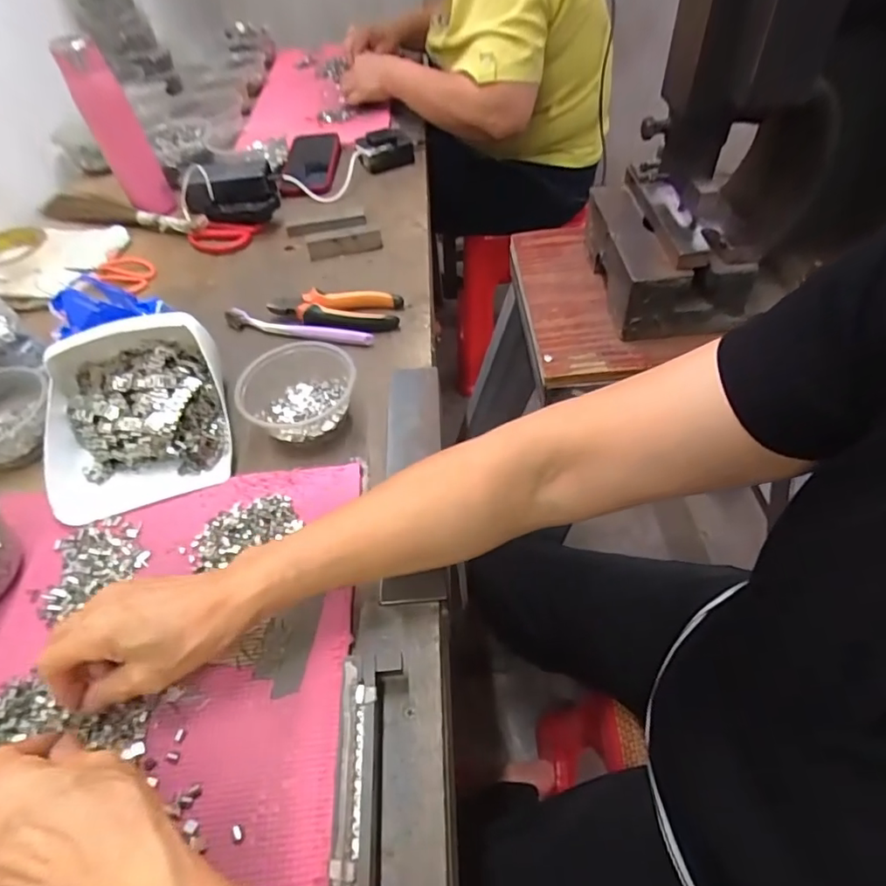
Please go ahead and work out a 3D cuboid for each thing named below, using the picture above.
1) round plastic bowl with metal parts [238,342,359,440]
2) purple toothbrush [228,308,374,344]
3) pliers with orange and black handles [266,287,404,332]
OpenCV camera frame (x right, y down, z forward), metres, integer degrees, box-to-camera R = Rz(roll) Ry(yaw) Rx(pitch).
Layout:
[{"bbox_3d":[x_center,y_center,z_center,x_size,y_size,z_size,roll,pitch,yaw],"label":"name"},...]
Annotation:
[{"bbox_3d":[-0.138,-0.049,0.512,0.109,0.050,0.100,-2,50,2],"label":"round plastic bowl with metal parts"},{"bbox_3d":[-0.164,-0.127,0.606,0.178,0.017,0.017,12,52,13],"label":"purple toothbrush"},{"bbox_3d":[-0.124,-0.148,0.616,0.149,0.024,0.064,3,50,6],"label":"pliers with orange and black handles"}]

